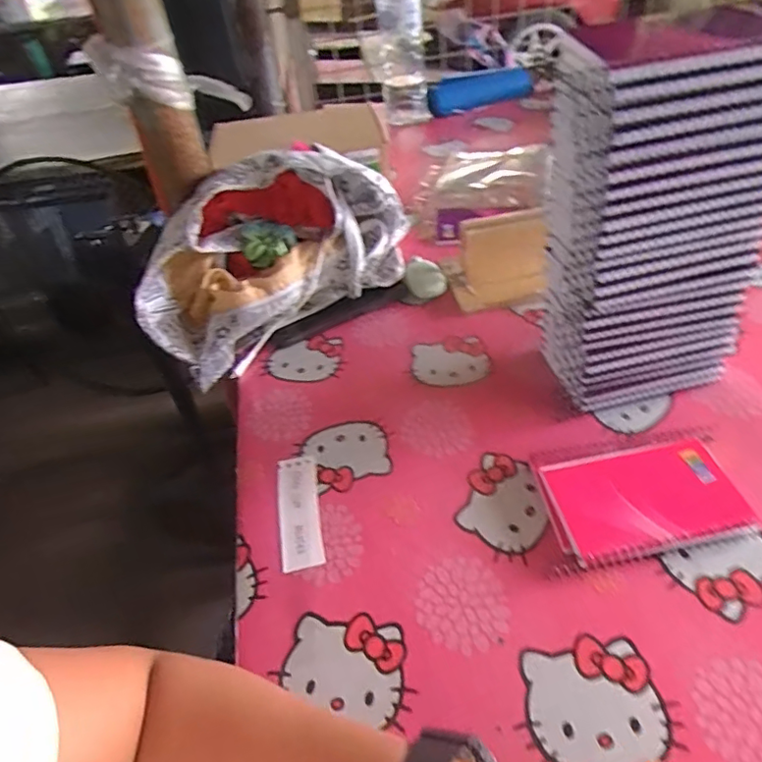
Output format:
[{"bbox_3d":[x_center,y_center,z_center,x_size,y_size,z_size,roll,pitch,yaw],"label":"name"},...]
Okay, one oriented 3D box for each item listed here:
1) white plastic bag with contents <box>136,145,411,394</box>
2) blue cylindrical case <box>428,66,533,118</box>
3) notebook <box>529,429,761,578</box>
[{"bbox_3d":[-0.107,-0.151,0.624,0.330,0.148,0.140,-31,48,-23],"label":"white plastic bag with contents"},{"bbox_3d":[0.194,-0.575,1.107,0.217,0.052,0.058,-19,44,-12],"label":"blue cylindrical case"},{"bbox_3d":[0.195,0.086,0.423,0.139,0.016,0.098,-9,43,-2],"label":"notebook"}]

